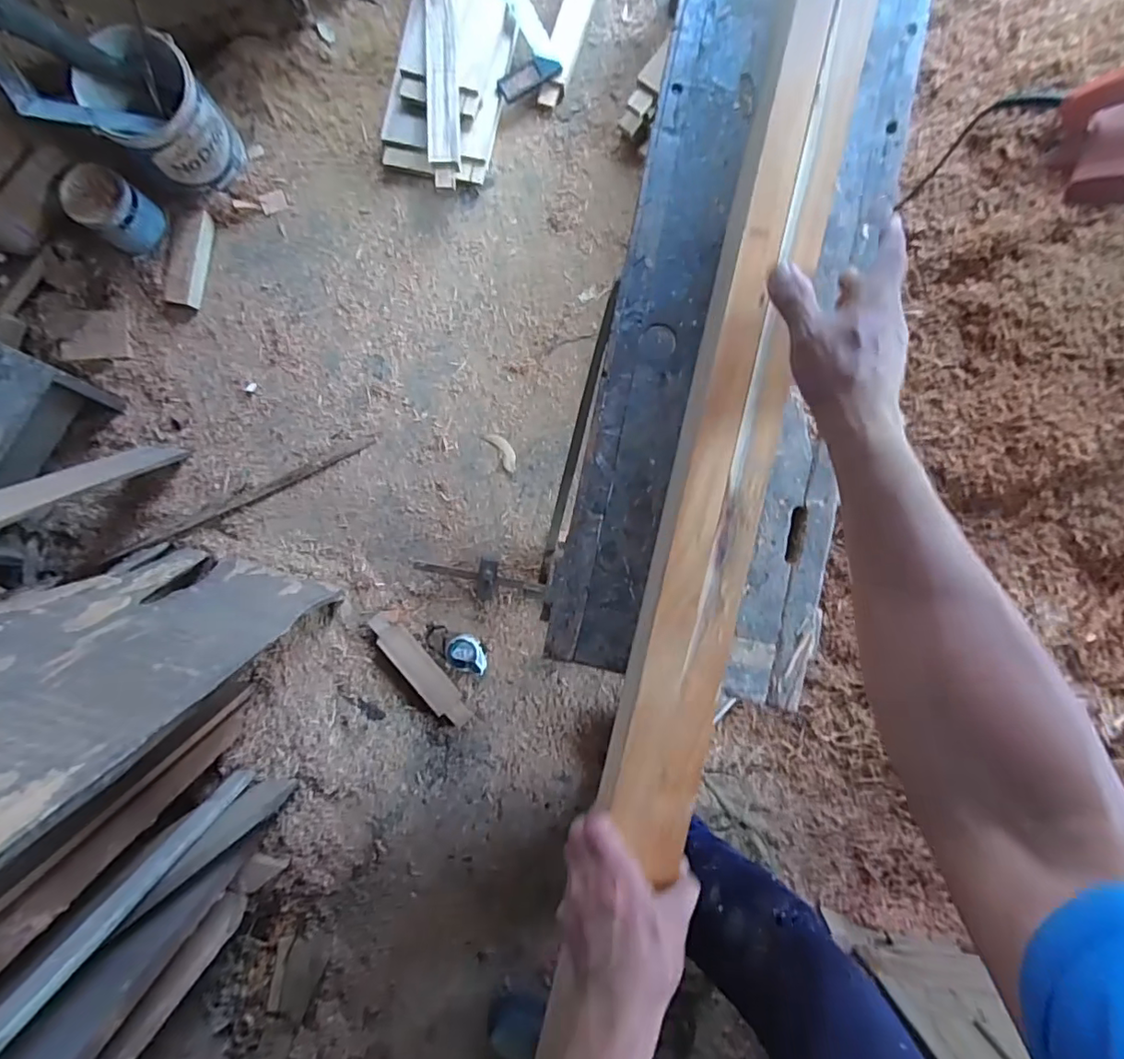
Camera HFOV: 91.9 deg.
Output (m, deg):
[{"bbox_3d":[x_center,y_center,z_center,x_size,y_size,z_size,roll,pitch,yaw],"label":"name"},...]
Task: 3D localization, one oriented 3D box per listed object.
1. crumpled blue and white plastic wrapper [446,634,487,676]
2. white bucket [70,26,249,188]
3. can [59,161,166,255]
[{"bbox_3d":[-0.177,0.231,1.014,0.079,0.034,0.060,18,87,3],"label":"crumpled blue and white plastic wrapper"},{"bbox_3d":[-0.693,-0.723,0.974,0.170,0.211,0.175,0,86,2],"label":"white bucket"},{"bbox_3d":[-0.804,-0.574,0.981,0.098,0.114,0.104,0,86,2],"label":"can"}]

